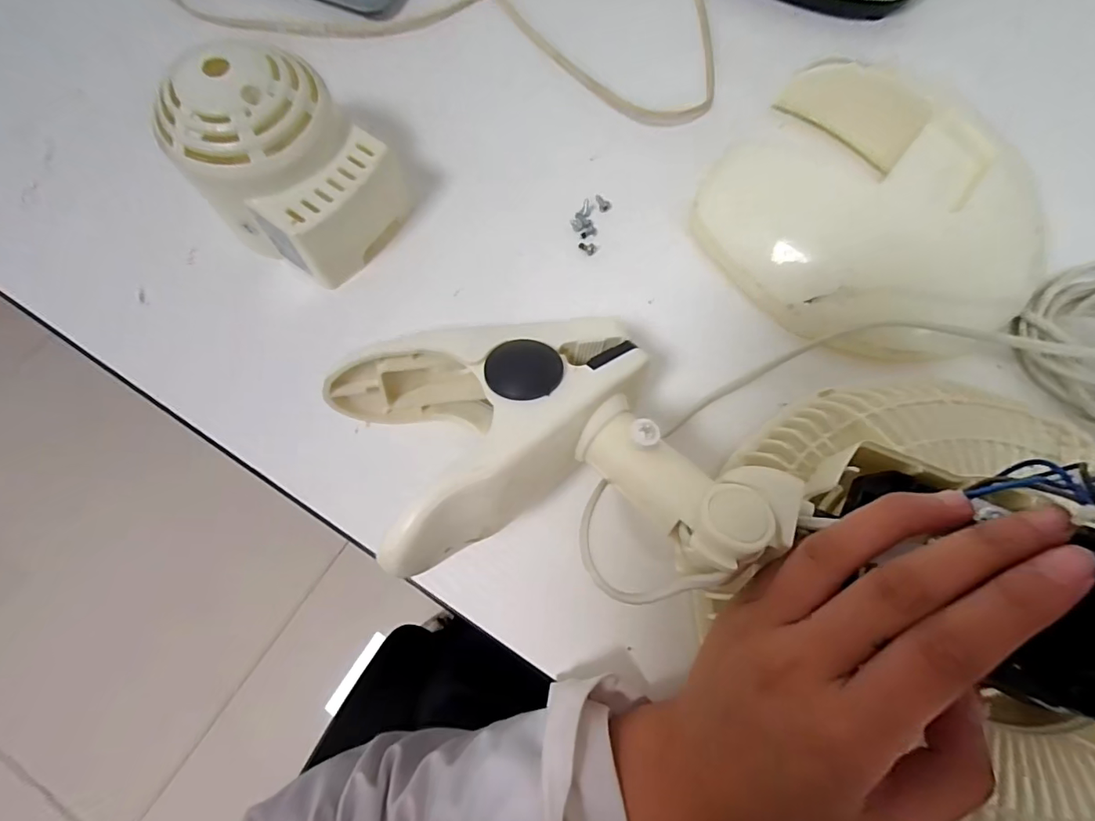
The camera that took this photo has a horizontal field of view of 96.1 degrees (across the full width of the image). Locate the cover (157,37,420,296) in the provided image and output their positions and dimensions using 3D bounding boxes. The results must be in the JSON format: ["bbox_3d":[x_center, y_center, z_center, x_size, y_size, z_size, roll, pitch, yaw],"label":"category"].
[{"bbox_3d":[-0.133,-0.126,0.257,0.085,0.080,0.079,27,72,6],"label":"cover"}]

